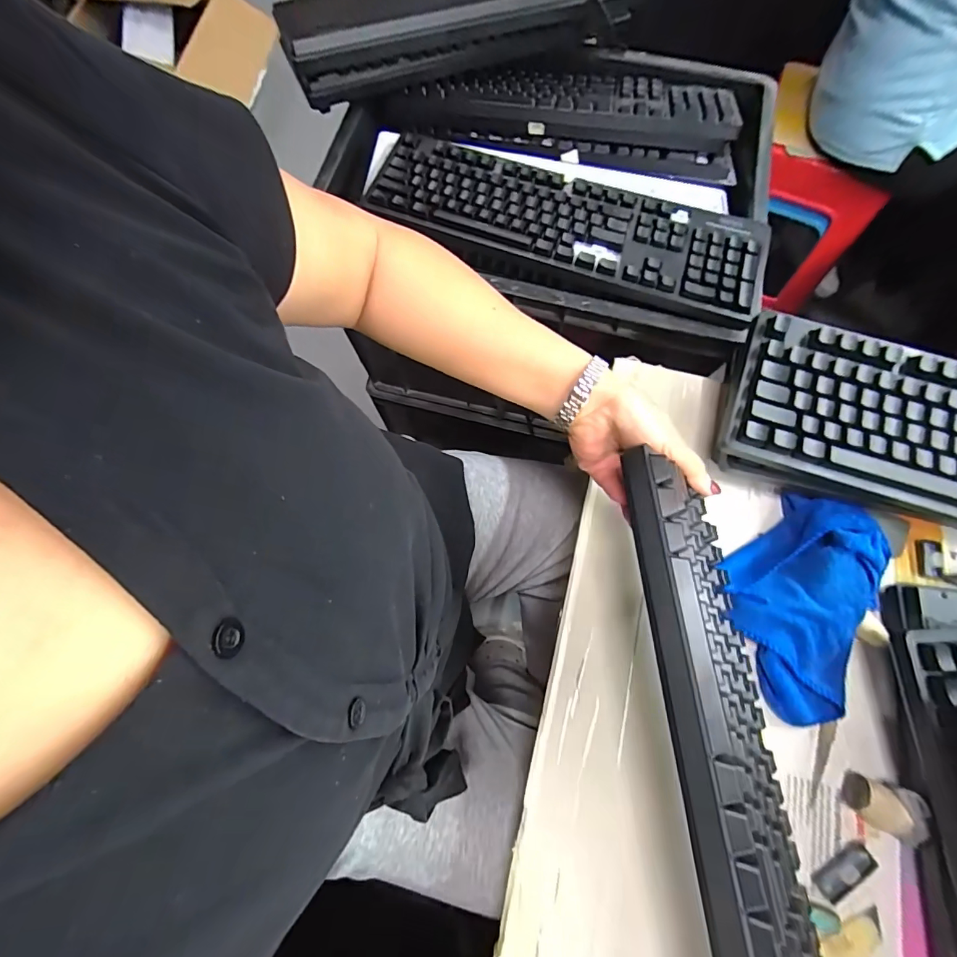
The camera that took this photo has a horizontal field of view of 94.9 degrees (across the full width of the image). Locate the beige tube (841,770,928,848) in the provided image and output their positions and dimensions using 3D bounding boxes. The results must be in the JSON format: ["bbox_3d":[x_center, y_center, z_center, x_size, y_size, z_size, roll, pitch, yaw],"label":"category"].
[{"bbox_3d":[0.330,0.266,0.355,0.048,0.031,0.036,24,73,7],"label":"beige tube"}]

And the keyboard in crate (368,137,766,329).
[{"bbox_3d":[0.099,-0.289,0.490,0.431,0.023,0.133,18,73,5],"label":"keyboard in crate"}]

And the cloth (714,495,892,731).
[{"bbox_3d":[0.296,0.108,0.396,0.116,0.050,0.200,27,74,8],"label":"cloth"}]

